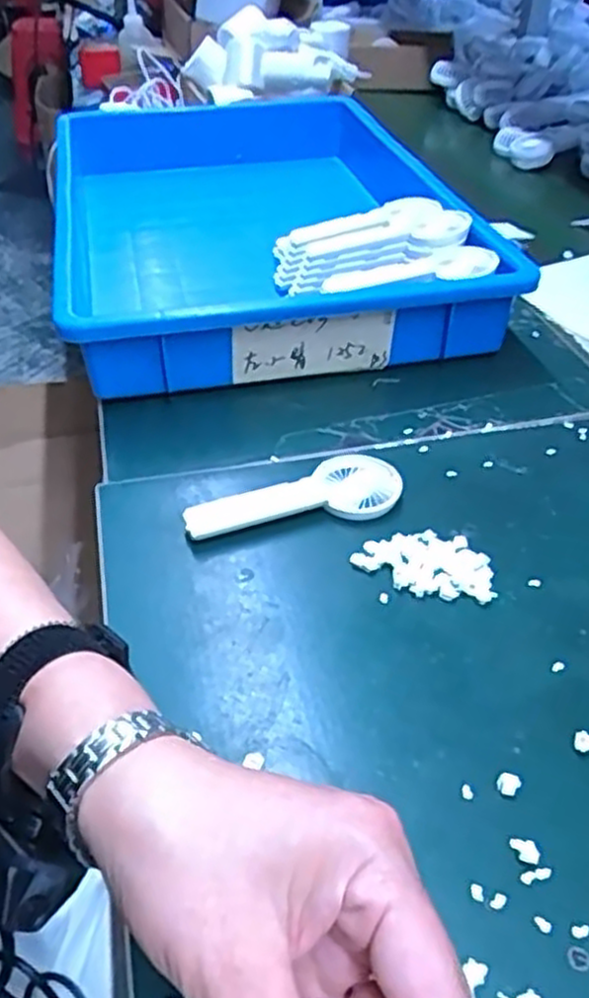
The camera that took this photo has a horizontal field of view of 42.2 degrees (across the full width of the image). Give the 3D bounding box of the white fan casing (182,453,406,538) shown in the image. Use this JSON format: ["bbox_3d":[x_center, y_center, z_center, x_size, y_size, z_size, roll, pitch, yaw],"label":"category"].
[{"bbox_3d":[0.001,0.000,0.498,0.144,0.018,0.057,-13,42,-15],"label":"white fan casing"}]

